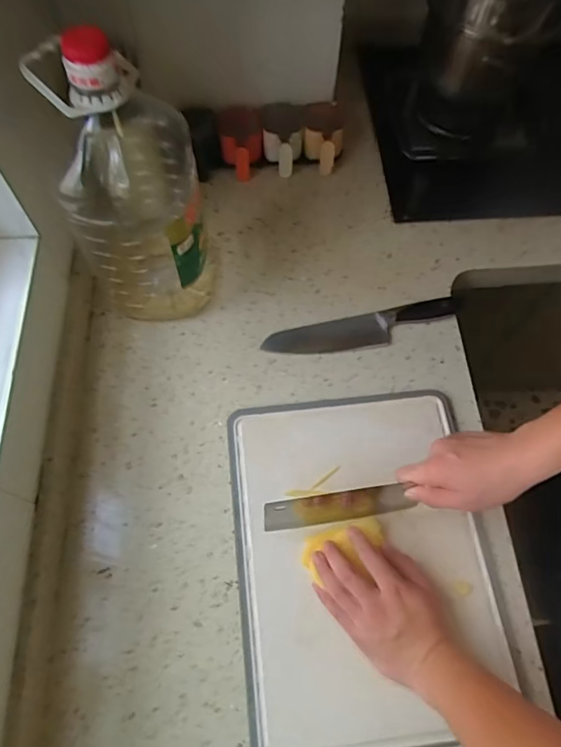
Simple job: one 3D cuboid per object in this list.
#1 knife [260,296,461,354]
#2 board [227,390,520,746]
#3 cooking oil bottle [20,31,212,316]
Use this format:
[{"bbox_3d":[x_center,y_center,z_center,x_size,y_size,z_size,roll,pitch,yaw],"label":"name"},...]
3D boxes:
[{"bbox_3d":[0.116,-0.064,0.697,0.275,0.015,0.050,-11,66,-5],"label":"knife"},{"bbox_3d":[0.093,0.225,0.559,0.285,0.022,0.423,-5,65,-2],"label":"board"},{"bbox_3d":[-0.167,-0.214,0.581,0.131,0.344,0.151,-7,65,-3],"label":"cooking oil bottle"}]

